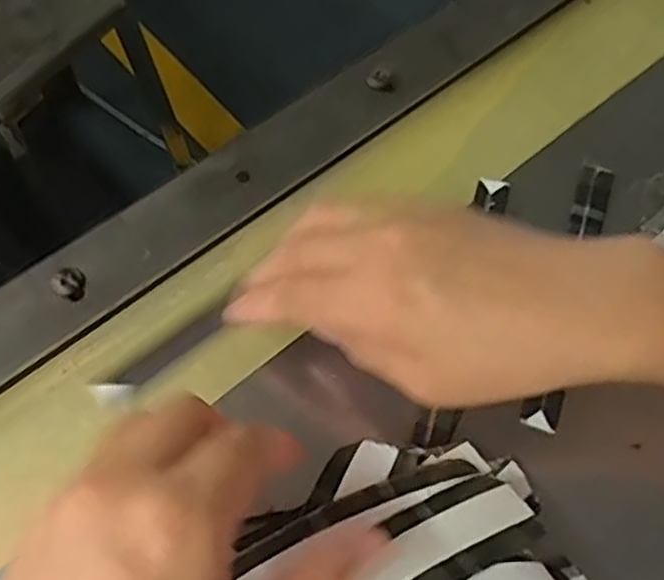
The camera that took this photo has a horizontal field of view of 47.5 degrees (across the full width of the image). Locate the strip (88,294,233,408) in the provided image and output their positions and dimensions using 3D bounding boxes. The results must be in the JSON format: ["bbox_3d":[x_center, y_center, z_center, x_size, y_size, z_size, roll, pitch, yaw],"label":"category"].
[{"bbox_3d":[-0.072,0.027,0.330,0.068,0.004,0.013,-37,70,-15],"label":"strip"}]

